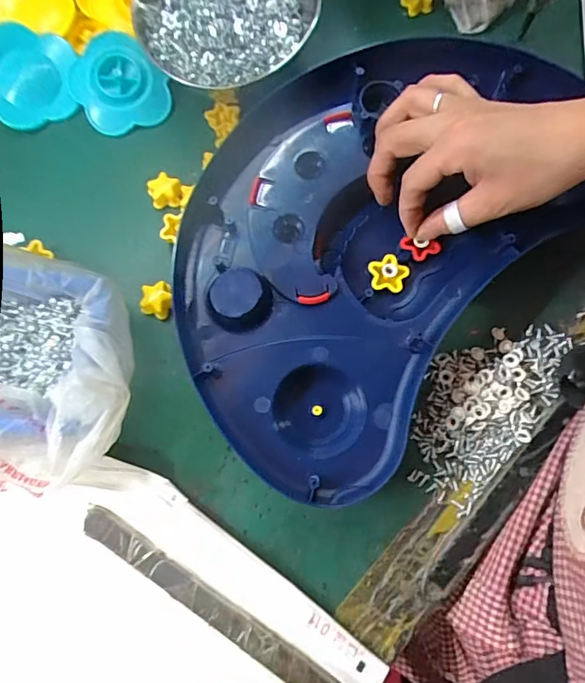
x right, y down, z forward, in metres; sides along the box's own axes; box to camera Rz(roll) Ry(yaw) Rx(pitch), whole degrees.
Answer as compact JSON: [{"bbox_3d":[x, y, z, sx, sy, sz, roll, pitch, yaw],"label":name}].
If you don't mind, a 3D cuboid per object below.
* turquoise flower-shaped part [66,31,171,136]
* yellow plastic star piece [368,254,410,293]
[{"bbox_3d":[-0.135,-0.197,0.361,0.062,0.025,0.075,-34,78,-8],"label":"turquoise flower-shaped part"},{"bbox_3d":[0.066,-0.047,0.321,0.026,0.006,0.025,7,75,2],"label":"yellow plastic star piece"}]

